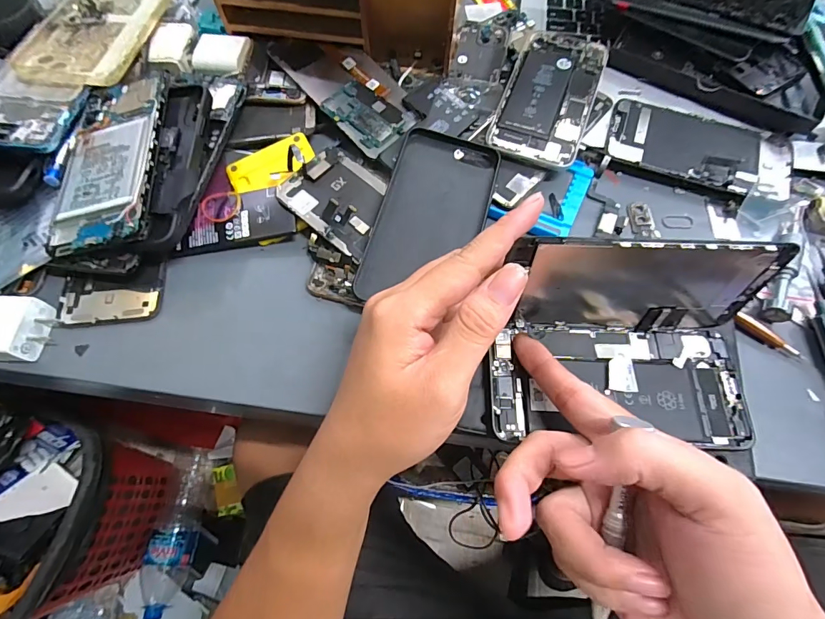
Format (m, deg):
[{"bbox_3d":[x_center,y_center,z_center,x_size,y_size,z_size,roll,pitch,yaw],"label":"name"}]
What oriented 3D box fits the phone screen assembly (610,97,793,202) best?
[{"bbox_3d":[0.238,-0.137,0.343,0.142,0.013,0.075,21,68,9],"label":"phone screen assembly"}]

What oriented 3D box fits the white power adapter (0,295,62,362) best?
[{"bbox_3d":[-0.277,0.013,0.279,0.051,0.028,0.043,5,66,2],"label":"white power adapter"}]

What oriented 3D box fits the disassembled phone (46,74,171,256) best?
[{"bbox_3d":[-0.222,-0.113,0.301,0.071,0.015,0.153,-5,66,-2],"label":"disassembled phone"}]

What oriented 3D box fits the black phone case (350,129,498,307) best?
[{"bbox_3d":[0.016,-0.073,0.312,0.078,0.011,0.153,13,66,6],"label":"black phone case"}]

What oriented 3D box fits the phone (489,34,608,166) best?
[{"bbox_3d":[0.120,-0.189,0.364,0.077,0.008,0.149,20,67,9],"label":"phone"}]

